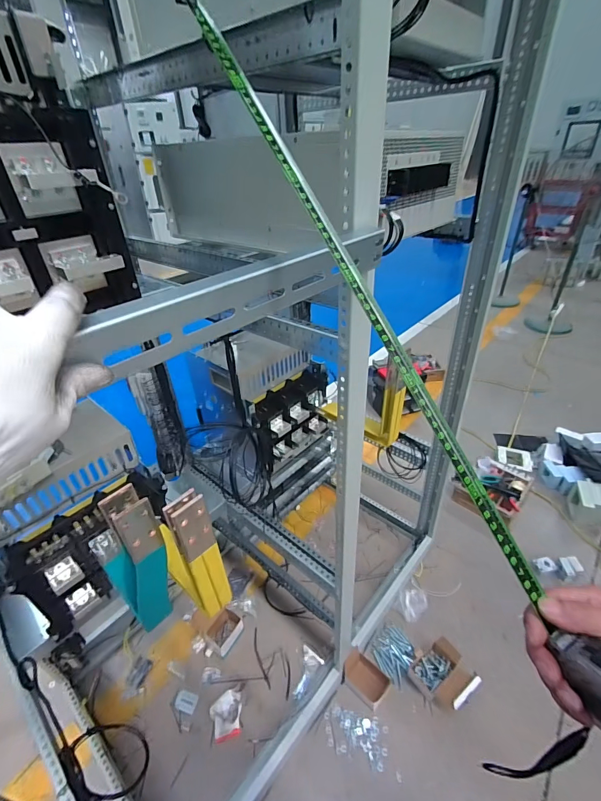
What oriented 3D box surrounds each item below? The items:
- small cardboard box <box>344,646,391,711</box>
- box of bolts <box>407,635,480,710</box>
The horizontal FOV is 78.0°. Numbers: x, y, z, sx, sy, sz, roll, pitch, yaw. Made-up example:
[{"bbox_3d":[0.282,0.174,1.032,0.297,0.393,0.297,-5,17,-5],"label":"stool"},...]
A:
[{"bbox_3d":[0.227,0.970,1.294,0.156,0.046,0.114,25,43,34],"label":"small cardboard box"},{"bbox_3d":[0.494,0.938,1.280,0.180,0.073,0.189,-22,39,-26],"label":"box of bolts"}]

